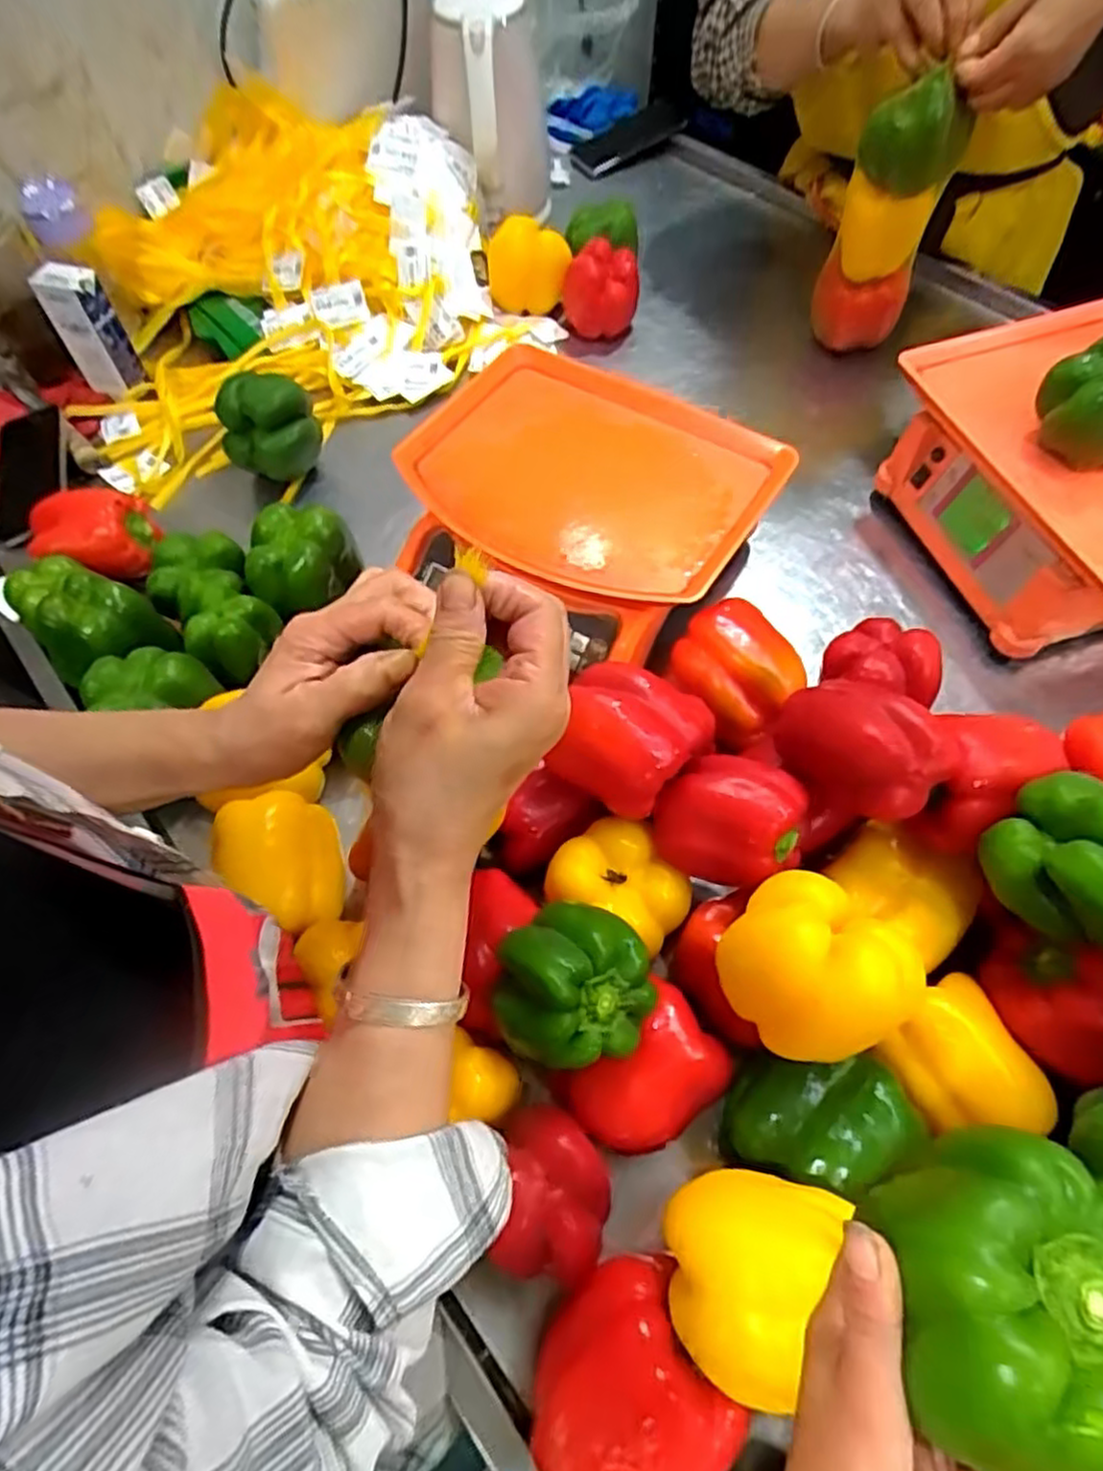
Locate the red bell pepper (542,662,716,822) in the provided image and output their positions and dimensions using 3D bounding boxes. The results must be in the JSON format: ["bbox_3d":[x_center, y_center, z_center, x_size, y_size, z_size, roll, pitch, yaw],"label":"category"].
[{"bbox_3d":[0.055,0.005,0.479,0.087,0.074,0.086,21,63,14],"label":"red bell pepper"}]

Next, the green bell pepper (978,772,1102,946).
[{"bbox_3d":[0.288,0.066,0.386,0.080,0.063,0.097,-38,65,-17],"label":"green bell pepper"}]

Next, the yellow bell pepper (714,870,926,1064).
[{"bbox_3d":[0.148,0.129,0.406,0.086,0.081,0.099,-40,66,-18],"label":"yellow bell pepper"}]

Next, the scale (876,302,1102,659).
[{"bbox_3d":[0.467,-0.224,0.648,0.240,0.109,0.298,-16,61,-6],"label":"scale"}]

